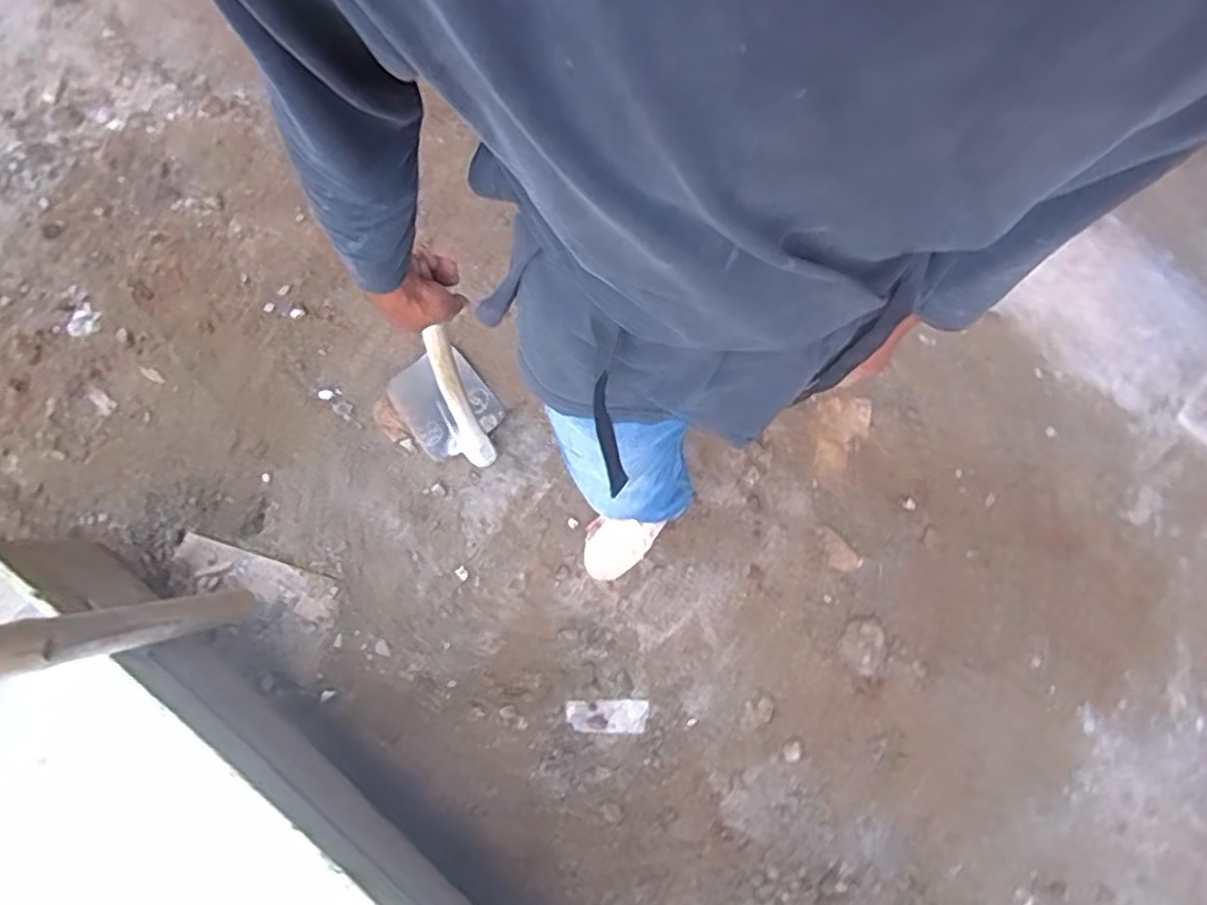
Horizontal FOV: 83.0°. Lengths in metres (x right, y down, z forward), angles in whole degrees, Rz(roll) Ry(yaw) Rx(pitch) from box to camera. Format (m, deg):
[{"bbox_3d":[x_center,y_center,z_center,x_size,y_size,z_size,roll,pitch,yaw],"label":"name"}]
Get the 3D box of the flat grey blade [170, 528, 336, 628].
[{"bbox_3d":[-0.623,0.225,1.231,0.300,0.012,0.078,20,70,-3],"label":"flat grey blade"}]

